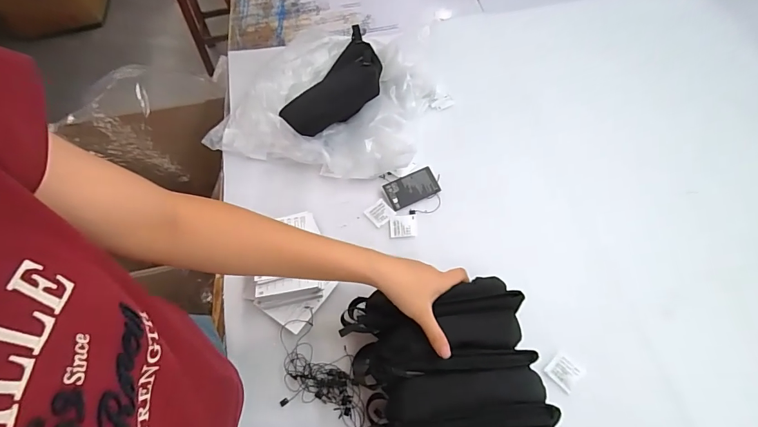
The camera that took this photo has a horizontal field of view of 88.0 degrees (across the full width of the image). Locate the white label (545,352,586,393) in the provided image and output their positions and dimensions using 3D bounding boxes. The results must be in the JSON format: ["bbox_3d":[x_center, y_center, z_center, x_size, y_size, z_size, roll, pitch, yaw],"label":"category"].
[{"bbox_3d":[0.242,0.206,0.513,0.039,0.008,0.037,-38,63,-18],"label":"white label"}]

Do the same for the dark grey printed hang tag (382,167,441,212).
[{"bbox_3d":[0.056,-0.042,0.665,0.088,0.008,0.051,-25,83,-10],"label":"dark grey printed hang tag"}]

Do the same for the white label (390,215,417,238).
[{"bbox_3d":[0.040,0.020,0.638,0.042,0.004,0.042,-3,58,2],"label":"white label"}]

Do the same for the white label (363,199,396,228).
[{"bbox_3d":[0.001,-0.001,0.653,0.041,0.004,0.040,-37,63,-18],"label":"white label"}]

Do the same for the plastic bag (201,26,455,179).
[{"bbox_3d":[-0.085,-0.248,0.763,0.418,0.085,0.365,13,60,11],"label":"plastic bag"}]

